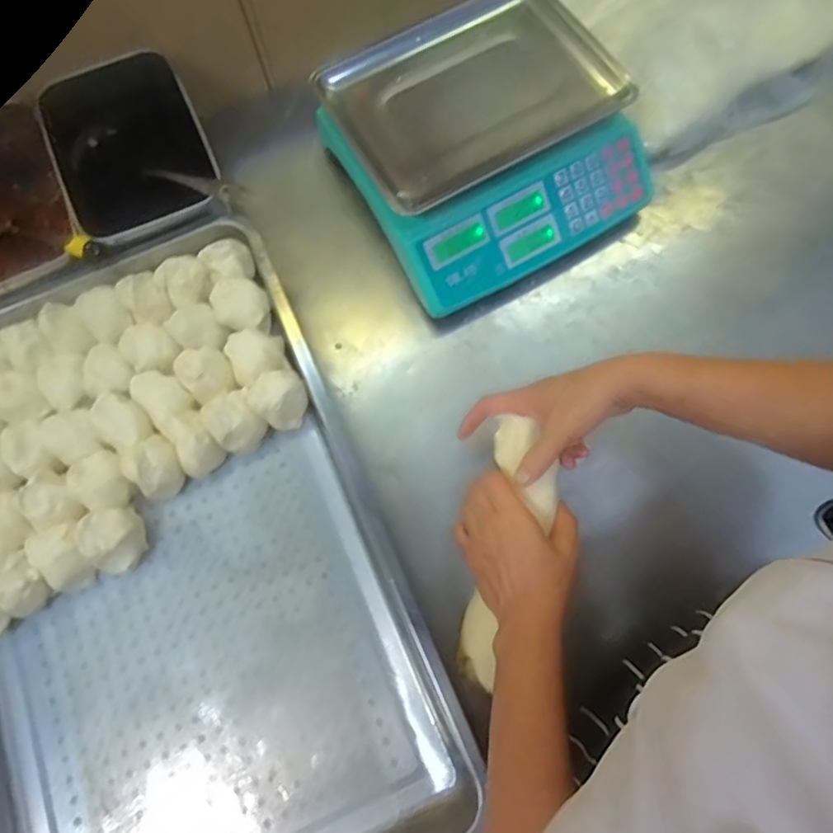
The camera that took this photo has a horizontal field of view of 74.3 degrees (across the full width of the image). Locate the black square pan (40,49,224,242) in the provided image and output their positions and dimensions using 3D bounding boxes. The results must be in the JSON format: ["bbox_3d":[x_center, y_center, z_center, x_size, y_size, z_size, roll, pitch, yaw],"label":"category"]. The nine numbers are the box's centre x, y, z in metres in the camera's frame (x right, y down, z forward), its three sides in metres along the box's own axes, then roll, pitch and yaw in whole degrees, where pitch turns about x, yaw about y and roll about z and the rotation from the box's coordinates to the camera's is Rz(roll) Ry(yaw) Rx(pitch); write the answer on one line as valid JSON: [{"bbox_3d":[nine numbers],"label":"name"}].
[{"bbox_3d":[-0.299,-0.264,0.603,0.161,0.109,0.197,-28,76,-7],"label":"black square pan"}]

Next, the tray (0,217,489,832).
[{"bbox_3d":[-0.226,0.121,0.471,0.380,0.042,0.576,-24,75,-6],"label":"tray"}]

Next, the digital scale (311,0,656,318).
[{"bbox_3d":[0.064,-0.286,0.578,0.274,0.104,0.273,-30,75,-6],"label":"digital scale"}]

